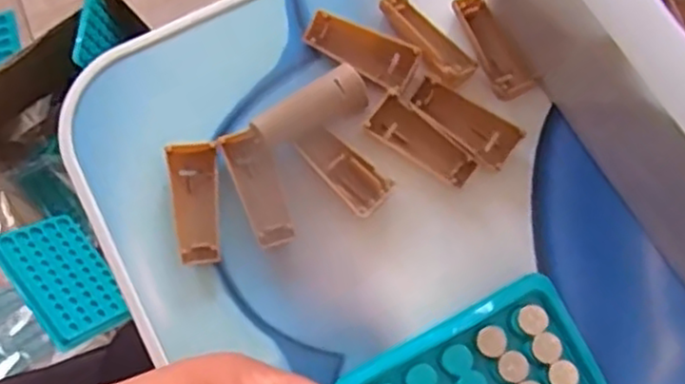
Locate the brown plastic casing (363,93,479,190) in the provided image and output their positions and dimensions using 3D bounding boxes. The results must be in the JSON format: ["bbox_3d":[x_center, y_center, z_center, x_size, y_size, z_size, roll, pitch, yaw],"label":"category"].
[{"bbox_3d":[0.034,-0.021,0.299,0.048,0.007,0.017,41,80,9],"label":"brown plastic casing"}]

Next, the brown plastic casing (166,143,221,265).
[{"bbox_3d":[-0.062,0.005,0.291,0.020,0.011,0.049,-4,77,-1],"label":"brown plastic casing"}]

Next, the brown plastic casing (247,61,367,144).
[{"bbox_3d":[-0.013,-0.035,0.301,0.050,0.009,0.019,-33,79,-8],"label":"brown plastic casing"}]

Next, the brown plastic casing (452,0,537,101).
[{"bbox_3d":[0.066,-0.064,0.311,0.015,0.007,0.050,-25,78,-6],"label":"brown plastic casing"}]

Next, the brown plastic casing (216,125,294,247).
[{"bbox_3d":[-0.035,-0.001,0.293,0.018,0.011,0.049,-18,77,-5],"label":"brown plastic casing"}]

